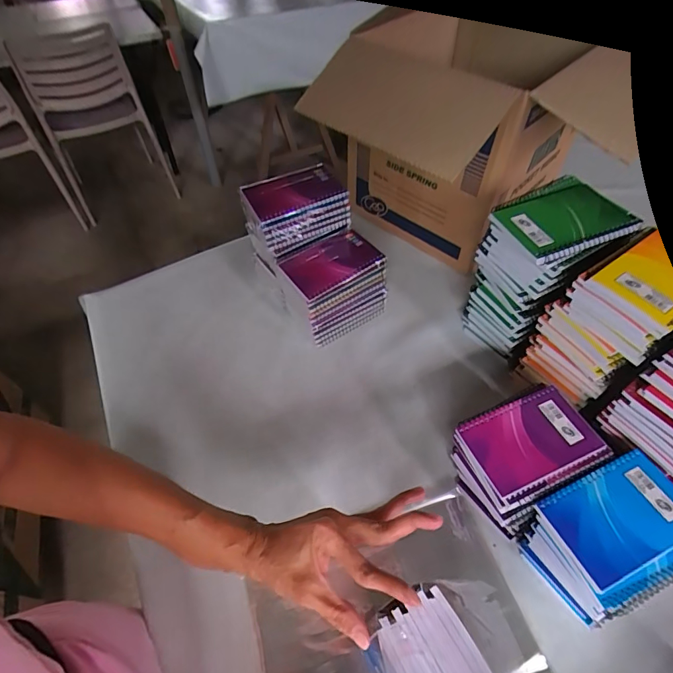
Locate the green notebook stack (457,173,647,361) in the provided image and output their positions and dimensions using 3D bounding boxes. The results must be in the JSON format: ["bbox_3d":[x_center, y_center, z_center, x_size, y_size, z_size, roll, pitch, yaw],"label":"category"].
[{"bbox_3d":[0.253,-0.071,0.546,0.148,0.228,0.109,-25,55,-17],"label":"green notebook stack"}]

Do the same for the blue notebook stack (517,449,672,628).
[{"bbox_3d":[0.274,0.200,0.417,0.139,0.089,0.107,-20,54,-14],"label":"blue notebook stack"}]

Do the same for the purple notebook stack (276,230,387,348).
[{"bbox_3d":[-0.008,-0.077,0.618,0.136,0.109,0.109,-28,56,-19],"label":"purple notebook stack"}]

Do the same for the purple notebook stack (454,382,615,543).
[{"bbox_3d":[0.210,0.141,0.468,0.146,0.094,0.110,-22,54,-15],"label":"purple notebook stack"}]

